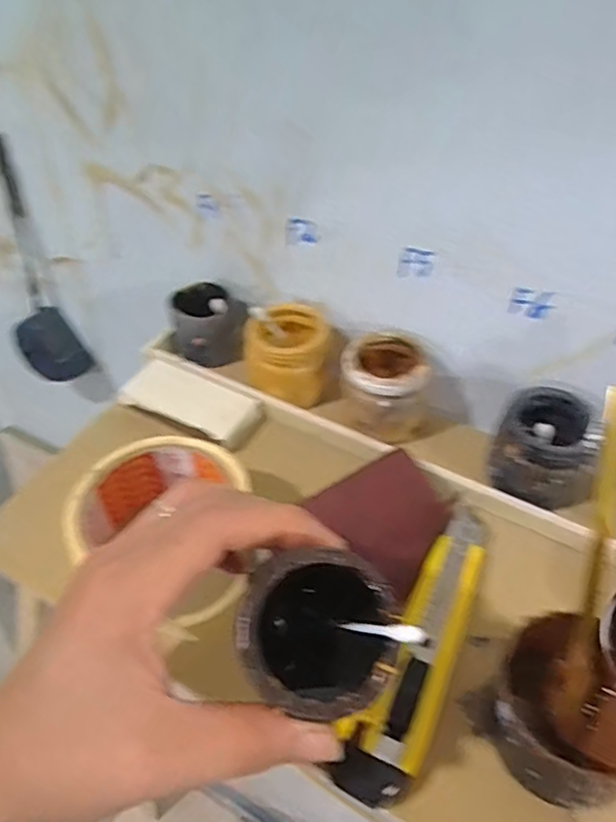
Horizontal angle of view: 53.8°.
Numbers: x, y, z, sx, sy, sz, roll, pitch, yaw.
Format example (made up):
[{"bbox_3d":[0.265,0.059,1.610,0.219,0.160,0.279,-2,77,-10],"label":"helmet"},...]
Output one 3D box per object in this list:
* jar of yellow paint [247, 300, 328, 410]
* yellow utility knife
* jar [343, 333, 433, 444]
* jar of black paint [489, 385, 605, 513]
[{"bbox_3d":[-0.012,-0.040,0.423,0.059,0.051,0.052,11,42,9],"label":"jar of yellow paint"},{"bbox_3d":[0.062,0.114,0.308,0.038,0.015,0.161,24,46,22],"label":"yellow utility knife"},{"bbox_3d":[0.052,-0.017,0.404,0.057,0.051,0.061,11,42,9],"label":"jar"},{"bbox_3d":[0.142,0.020,0.359,0.055,0.059,0.051,2,42,-2],"label":"jar of black paint"}]

